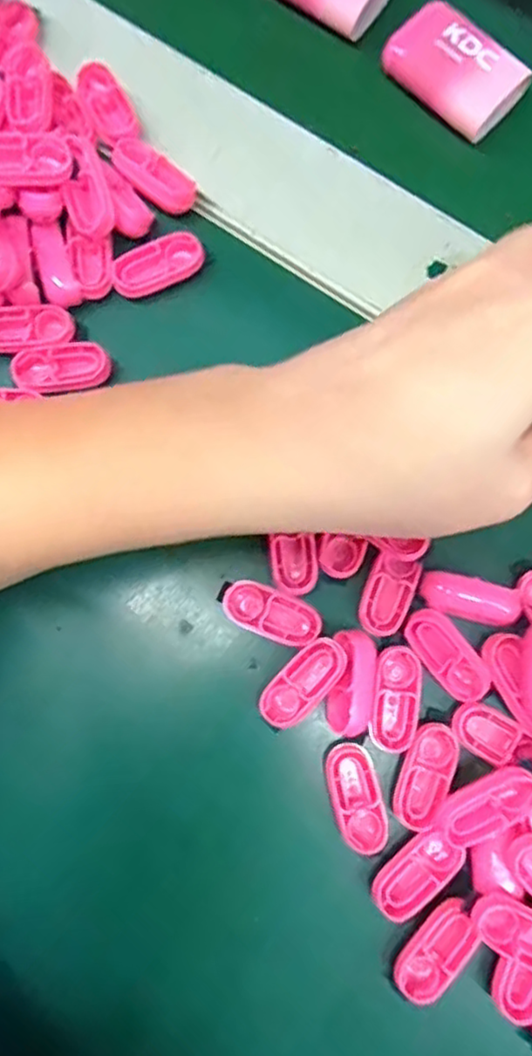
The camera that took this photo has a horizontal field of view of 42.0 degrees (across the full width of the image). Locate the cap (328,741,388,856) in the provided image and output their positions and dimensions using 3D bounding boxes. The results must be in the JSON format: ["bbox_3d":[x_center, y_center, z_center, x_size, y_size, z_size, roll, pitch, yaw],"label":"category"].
[{"bbox_3d":[0.030,0.088,0.227,0.015,0.006,0.034,-11,76,-2],"label":"cap"}]

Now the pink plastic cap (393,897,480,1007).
[{"bbox_3d":[0.055,0.136,0.221,0.016,0.005,0.032,40,80,10],"label":"pink plastic cap"}]

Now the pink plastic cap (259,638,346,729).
[{"bbox_3d":[0.013,0.052,0.233,0.016,0.010,0.034,43,97,11],"label":"pink plastic cap"}]

